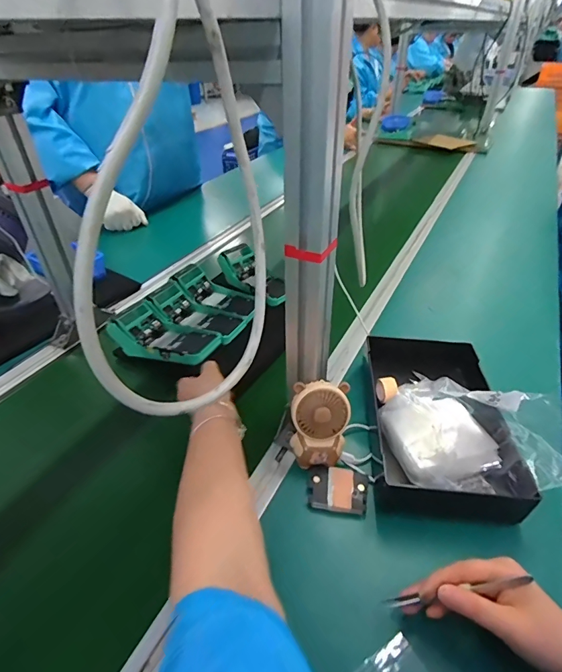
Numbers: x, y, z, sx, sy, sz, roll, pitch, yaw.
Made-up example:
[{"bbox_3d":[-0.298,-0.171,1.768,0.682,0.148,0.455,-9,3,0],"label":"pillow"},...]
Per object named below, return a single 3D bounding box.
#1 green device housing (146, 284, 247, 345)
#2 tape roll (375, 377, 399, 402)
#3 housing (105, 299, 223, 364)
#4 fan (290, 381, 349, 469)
[{"bbox_3d":[-0.144,-0.036,0.708,0.156,0.068,0.075,16,41,21],"label":"green device housing"},{"bbox_3d":[0.149,0.077,0.558,0.021,0.032,0.029,-15,40,-18],"label":"tape roll"},{"bbox_3d":[-0.183,-0.001,0.641,0.168,0.052,0.085,18,41,22],"label":"housing"},{"bbox_3d":[0.046,0.110,0.473,0.065,0.100,0.058,4,38,6],"label":"fan"}]

